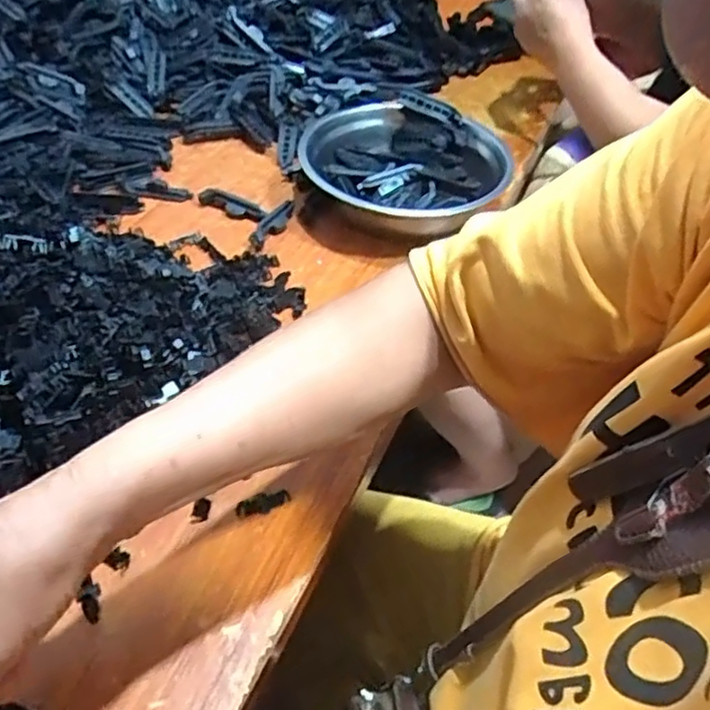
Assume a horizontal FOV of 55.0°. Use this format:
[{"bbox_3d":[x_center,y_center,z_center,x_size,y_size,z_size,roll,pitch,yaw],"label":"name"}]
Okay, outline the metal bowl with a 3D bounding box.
[{"bbox_3d":[0.043,-0.182,0.684,0.208,0.060,0.199,6,46,0],"label":"metal bowl"}]

